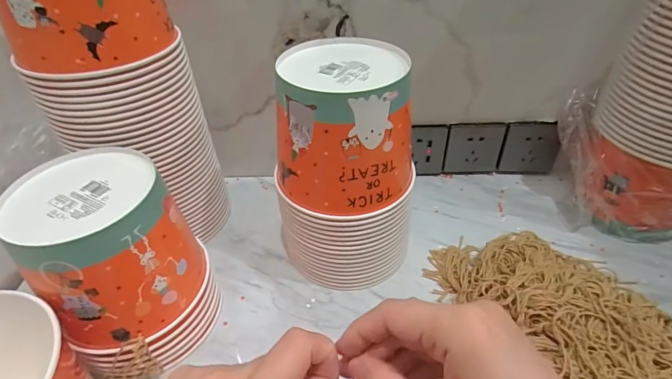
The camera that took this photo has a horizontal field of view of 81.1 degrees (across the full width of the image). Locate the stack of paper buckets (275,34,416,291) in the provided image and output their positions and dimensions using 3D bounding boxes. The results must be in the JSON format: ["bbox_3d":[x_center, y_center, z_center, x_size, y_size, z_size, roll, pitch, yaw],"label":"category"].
[{"bbox_3d":[0.010,-0.012,0.447,0.144,0.261,0.128,17,45,21],"label":"stack of paper buckets"}]

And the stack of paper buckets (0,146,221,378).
[{"bbox_3d":[-0.217,0.079,0.408,0.132,0.196,0.140,-29,48,-27],"label":"stack of paper buckets"}]

